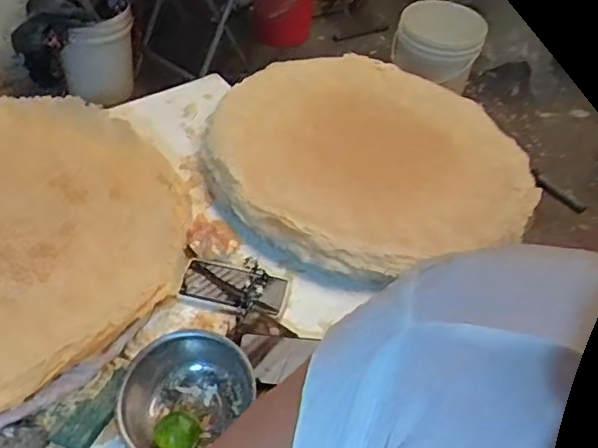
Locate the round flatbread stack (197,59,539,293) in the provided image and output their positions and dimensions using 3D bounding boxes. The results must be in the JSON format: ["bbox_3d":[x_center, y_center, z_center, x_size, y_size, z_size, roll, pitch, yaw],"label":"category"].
[{"bbox_3d":[0.128,-0.153,1.097,0.610,0.055,0.555,4,46,-4],"label":"round flatbread stack"}]

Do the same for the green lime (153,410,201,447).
[{"bbox_3d":[-0.148,0.257,0.689,0.048,0.039,0.048,25,48,16],"label":"green lime"}]

